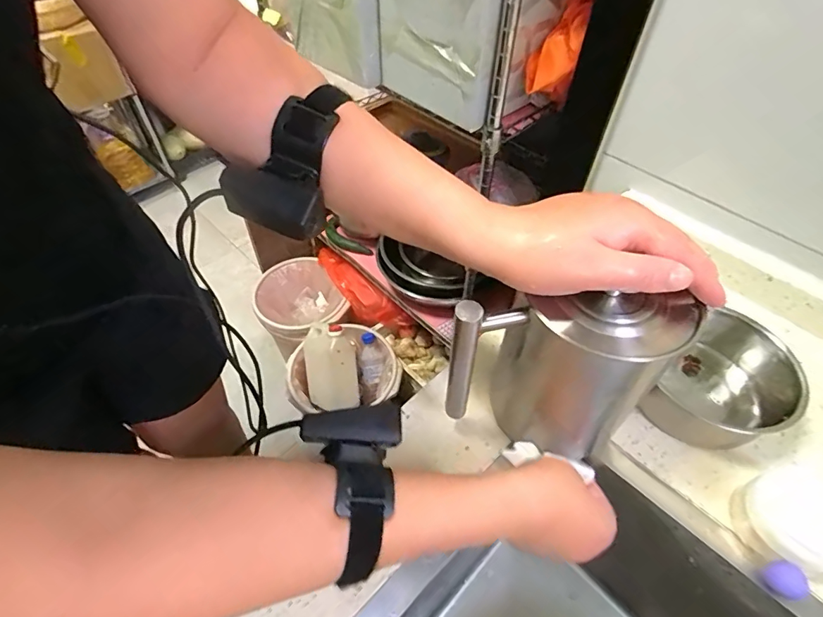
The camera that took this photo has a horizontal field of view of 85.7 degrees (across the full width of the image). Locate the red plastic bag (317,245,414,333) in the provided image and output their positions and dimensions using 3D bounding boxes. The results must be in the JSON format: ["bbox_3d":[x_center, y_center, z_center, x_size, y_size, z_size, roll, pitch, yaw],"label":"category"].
[{"bbox_3d":[-0.139,-0.047,1.173,0.305,0.103,0.083,41,61,12],"label":"red plastic bag"}]

